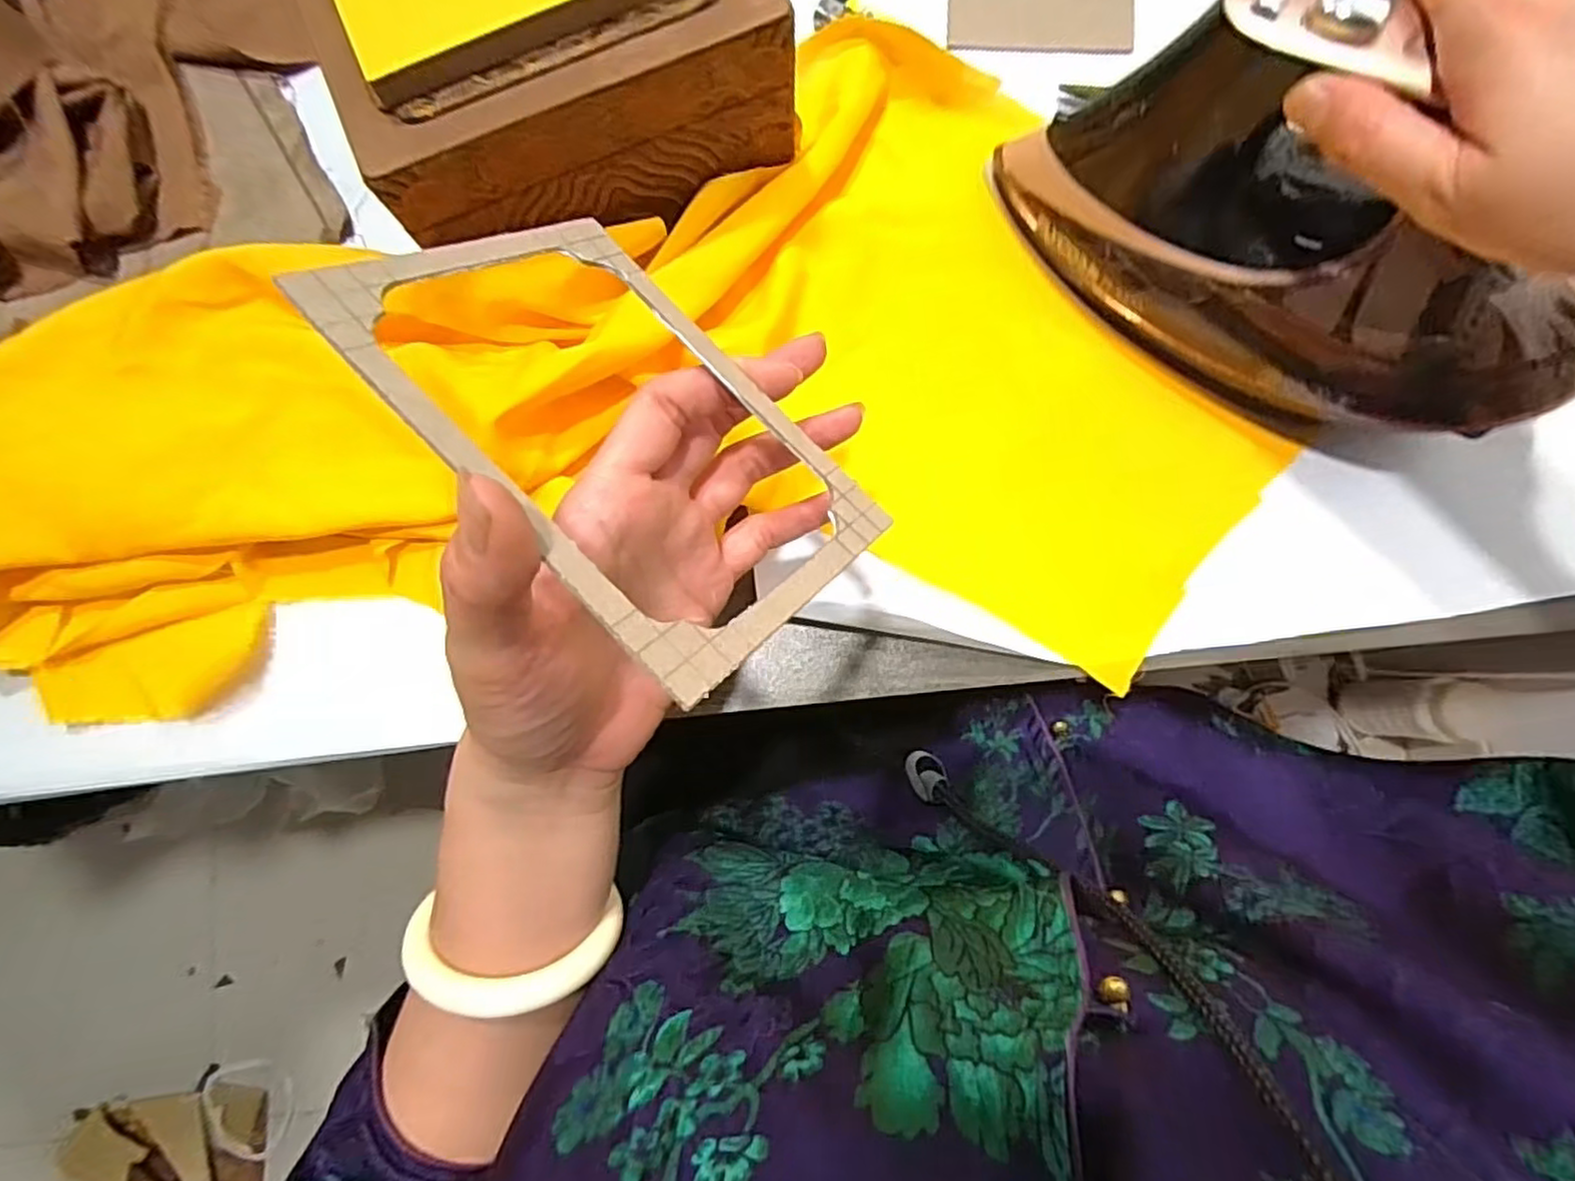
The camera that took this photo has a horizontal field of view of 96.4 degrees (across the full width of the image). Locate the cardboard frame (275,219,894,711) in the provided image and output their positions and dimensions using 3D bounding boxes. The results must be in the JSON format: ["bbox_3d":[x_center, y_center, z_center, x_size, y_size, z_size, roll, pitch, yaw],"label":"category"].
[{"bbox_3d":[-0.044,-0.046,0.190,0.140,0.006,0.098,45,47,5],"label":"cardboard frame"}]

